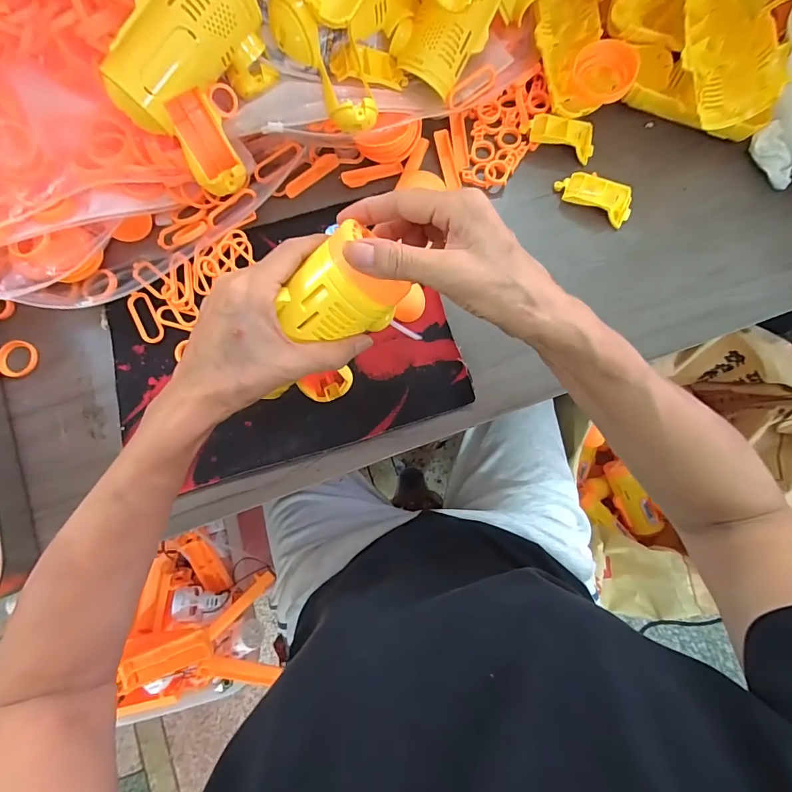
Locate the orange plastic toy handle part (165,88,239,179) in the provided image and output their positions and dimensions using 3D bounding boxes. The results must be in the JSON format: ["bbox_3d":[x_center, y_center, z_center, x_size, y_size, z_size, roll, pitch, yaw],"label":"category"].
[{"bbox_3d":[-0.168,-0.227,0.365,0.030,0.061,0.008,-27,37,-3],"label":"orange plastic toy handle part"}]

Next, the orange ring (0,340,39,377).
[{"bbox_3d":[-0.361,-0.035,0.399,0.030,0.009,0.035,15,82,3],"label":"orange ring"}]

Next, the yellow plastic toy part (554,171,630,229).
[{"bbox_3d":[0.197,-0.198,0.412,0.075,0.013,0.034,30,83,5],"label":"yellow plastic toy part"}]

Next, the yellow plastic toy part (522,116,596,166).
[{"bbox_3d":[0.165,-0.262,0.418,0.072,0.016,0.035,18,82,4],"label":"yellow plastic toy part"}]

